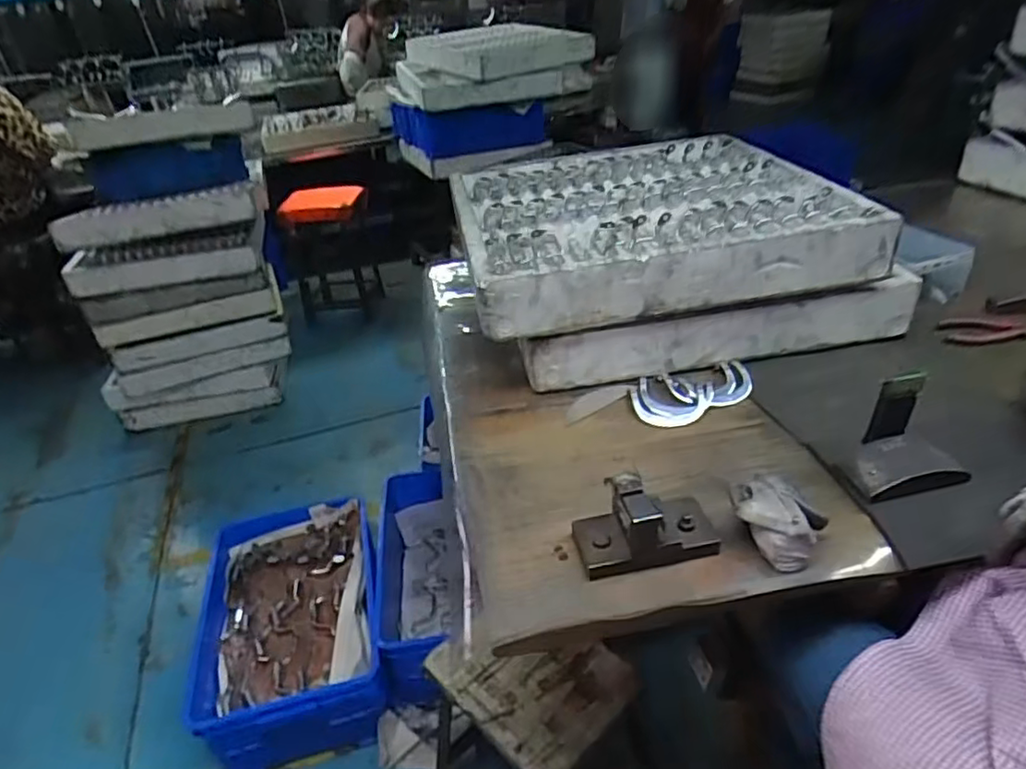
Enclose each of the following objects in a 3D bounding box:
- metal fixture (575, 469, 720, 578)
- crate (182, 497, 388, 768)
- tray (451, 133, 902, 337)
[{"bbox_3d":[0.127,0.127,0.625,0.134,0.068,0.073,-11,33,-8],"label":"metal fixture"},{"bbox_3d":[-0.492,0.530,1.435,0.391,0.184,0.541,-12,34,-9],"label":"crate"},{"bbox_3d":[0.192,-0.277,1.038,0.544,0.080,0.559,-9,33,-4],"label":"tray"}]

